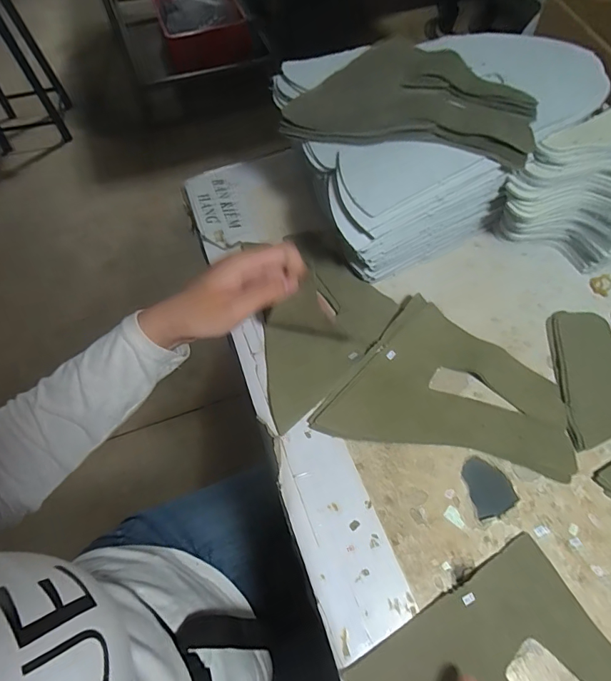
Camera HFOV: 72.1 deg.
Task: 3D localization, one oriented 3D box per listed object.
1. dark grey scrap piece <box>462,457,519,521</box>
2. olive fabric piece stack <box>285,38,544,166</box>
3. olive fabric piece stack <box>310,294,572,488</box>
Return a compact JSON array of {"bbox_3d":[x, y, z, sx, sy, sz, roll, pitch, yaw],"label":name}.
[{"bbox_3d":[0.136,0.107,0.309,0.032,0.004,0.041,-12,61,-4],"label":"dark grey scrap piece"},{"bbox_3d":[0.089,-0.197,0.347,0.189,0.025,0.116,14,62,10],"label":"olive fabric piece stack"},{"bbox_3d":[0.118,0.034,0.345,0.188,0.012,0.132,14,62,10],"label":"olive fabric piece stack"}]

